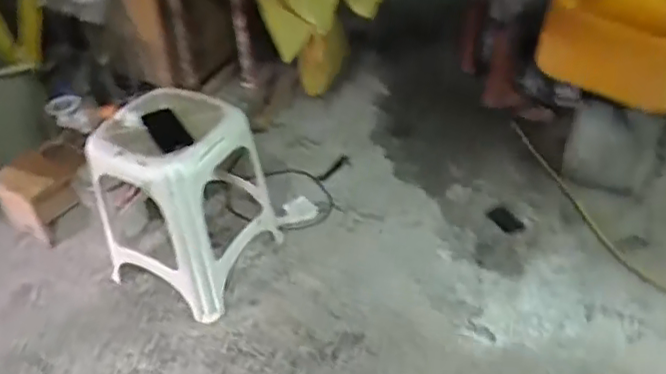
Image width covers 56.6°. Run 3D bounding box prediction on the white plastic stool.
[{"bbox_3d":[-0.362,0.005,1.580,0.315,0.486,0.373,16,42,19],"label":"white plastic stool"}]

